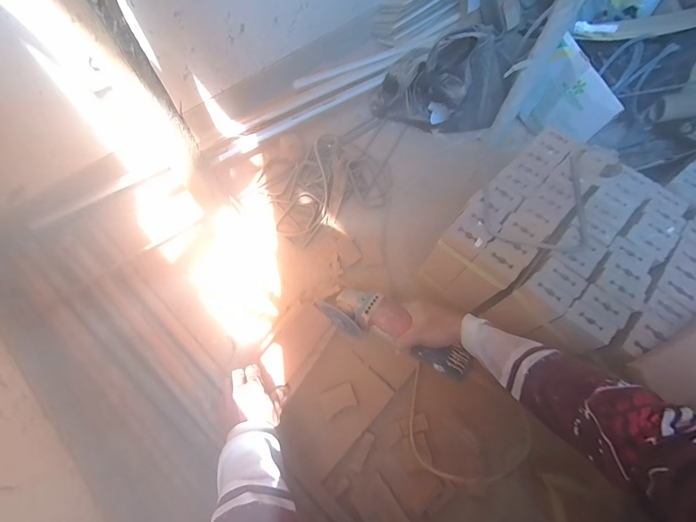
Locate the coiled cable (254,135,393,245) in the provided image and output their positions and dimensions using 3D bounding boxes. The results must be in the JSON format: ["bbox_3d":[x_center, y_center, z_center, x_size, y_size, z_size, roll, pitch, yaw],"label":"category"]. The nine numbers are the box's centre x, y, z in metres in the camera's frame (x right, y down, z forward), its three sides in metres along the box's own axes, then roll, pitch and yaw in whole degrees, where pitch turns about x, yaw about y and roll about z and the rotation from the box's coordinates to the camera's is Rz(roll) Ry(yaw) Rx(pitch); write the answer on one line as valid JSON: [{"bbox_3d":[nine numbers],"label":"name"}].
[{"bbox_3d":[-0.049,-0.207,0.784,0.314,0.061,0.231,-24,68,-13],"label":"coiled cable"}]

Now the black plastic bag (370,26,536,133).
[{"bbox_3d":[0.263,-0.490,0.850,0.316,0.232,0.248,24,66,8],"label":"black plastic bag"}]

